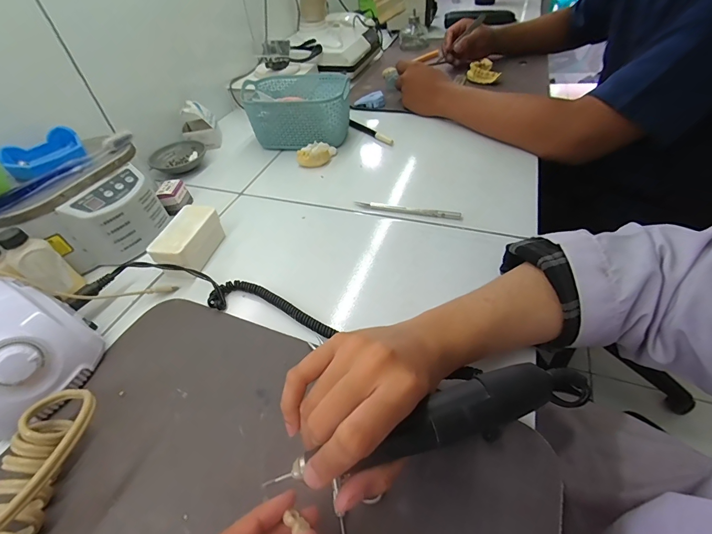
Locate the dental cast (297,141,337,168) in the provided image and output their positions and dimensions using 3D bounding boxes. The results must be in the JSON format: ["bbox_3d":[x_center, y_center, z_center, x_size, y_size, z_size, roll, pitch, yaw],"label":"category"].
[{"bbox_3d":[-0.062,-0.178,0.552,0.056,0.022,0.046,-1,46,4],"label":"dental cast"}]

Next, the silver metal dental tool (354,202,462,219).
[{"bbox_3d":[0.064,-0.074,0.450,0.137,0.009,0.011,12,48,15],"label":"silver metal dental tool"}]

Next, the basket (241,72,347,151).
[{"bbox_3d":[-0.095,-0.263,0.593,0.166,0.079,0.121,1,46,8],"label":"basket"}]

